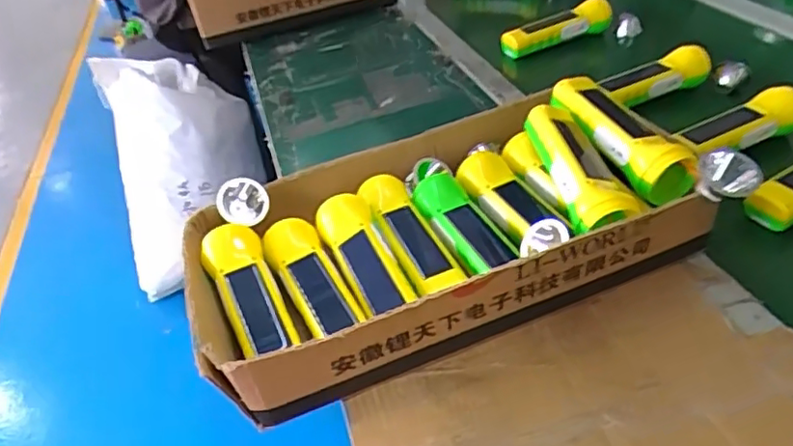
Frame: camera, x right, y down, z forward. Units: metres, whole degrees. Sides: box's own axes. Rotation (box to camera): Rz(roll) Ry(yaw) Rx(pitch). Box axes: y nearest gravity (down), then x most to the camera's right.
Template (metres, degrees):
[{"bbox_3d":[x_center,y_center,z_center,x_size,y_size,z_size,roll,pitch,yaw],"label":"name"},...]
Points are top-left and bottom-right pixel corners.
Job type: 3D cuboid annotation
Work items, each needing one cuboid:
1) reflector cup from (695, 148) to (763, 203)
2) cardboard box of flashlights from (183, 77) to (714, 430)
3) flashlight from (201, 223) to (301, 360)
[{"bbox_3d":[0.253,-0.035,0.461,0.044,0.036,0.019,21,46,32],"label":"reflector cup"},{"bbox_3d":[0.038,0.003,0.533,0.407,0.096,0.217,-18,39,-12],"label":"cardboard box of flashlights"},{"bbox_3d":[-0.122,0.055,0.497,0.047,0.032,0.132,-21,52,-18],"label":"flashlight"}]

